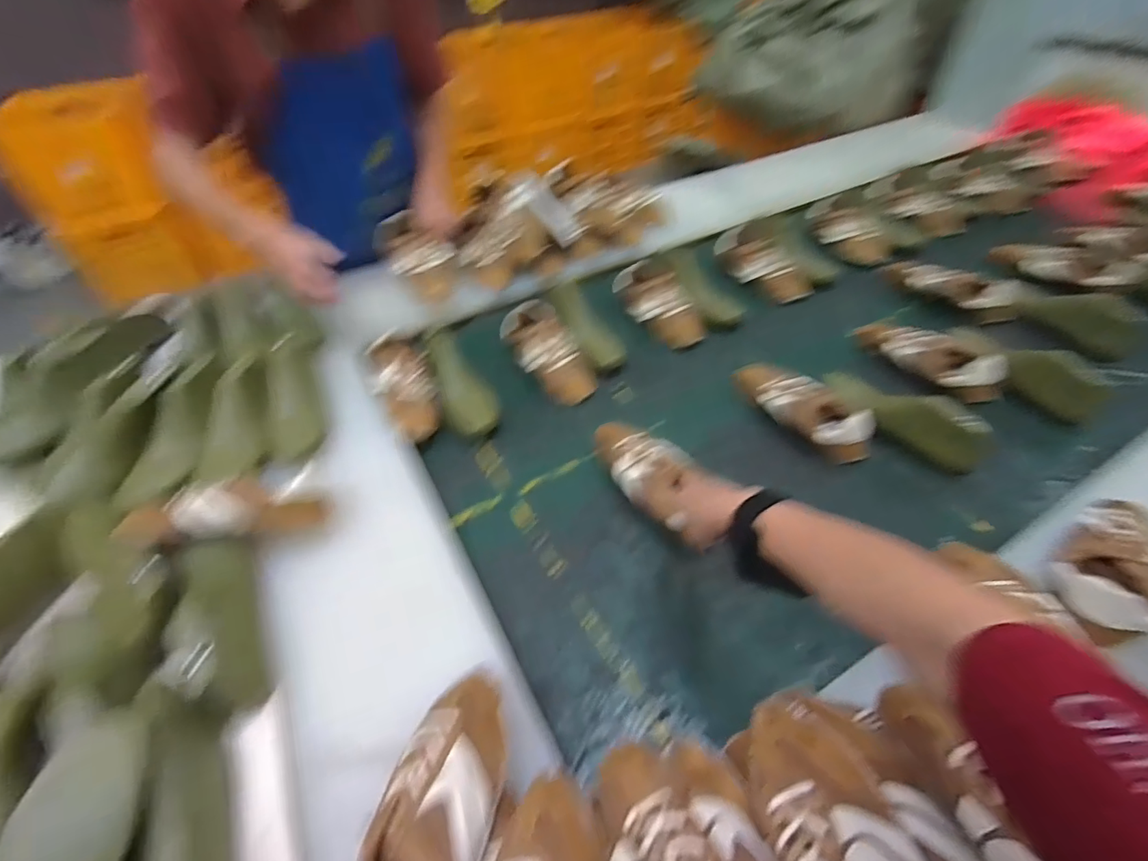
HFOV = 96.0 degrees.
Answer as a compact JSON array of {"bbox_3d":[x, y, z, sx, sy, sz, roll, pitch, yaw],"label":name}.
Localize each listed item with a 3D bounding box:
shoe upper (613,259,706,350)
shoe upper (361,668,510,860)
[{"bbox_3d":[0.171,-0.262,1.016,0.106,0.040,0.237,-16,49,-10],"label":"shoe upper"},{"bbox_3d":[-0.108,0.307,0.411,0.089,0.061,0.228,2,36,6],"label":"shoe upper"}]

